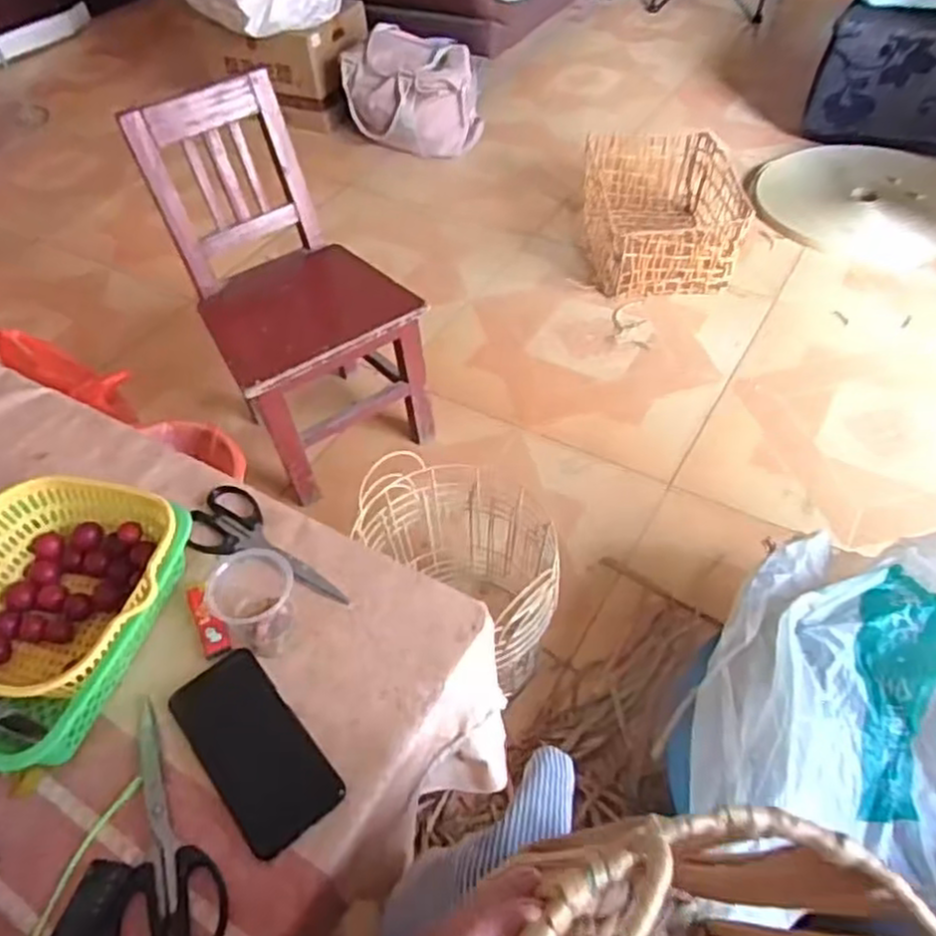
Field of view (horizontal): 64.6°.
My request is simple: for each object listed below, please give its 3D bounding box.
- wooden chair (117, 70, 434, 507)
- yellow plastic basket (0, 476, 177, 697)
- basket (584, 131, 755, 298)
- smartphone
[{"bbox_3d":[-0.277,-0.285,1.211,0.288,0.517,0.368,-26,54,-16],"label":"wooden chair"},{"bbox_3d":[-0.357,0.107,0.654,0.200,0.079,0.205,5,50,9],"label":"yellow plastic basket"},{"bbox_3d":[0.445,-0.585,1.717,0.325,0.184,0.424,-1,51,4],"label":"basket"},{"bbox_3d":[-0.171,0.220,0.588,0.075,0.005,0.165,-34,55,-22],"label":"smartphone"}]

